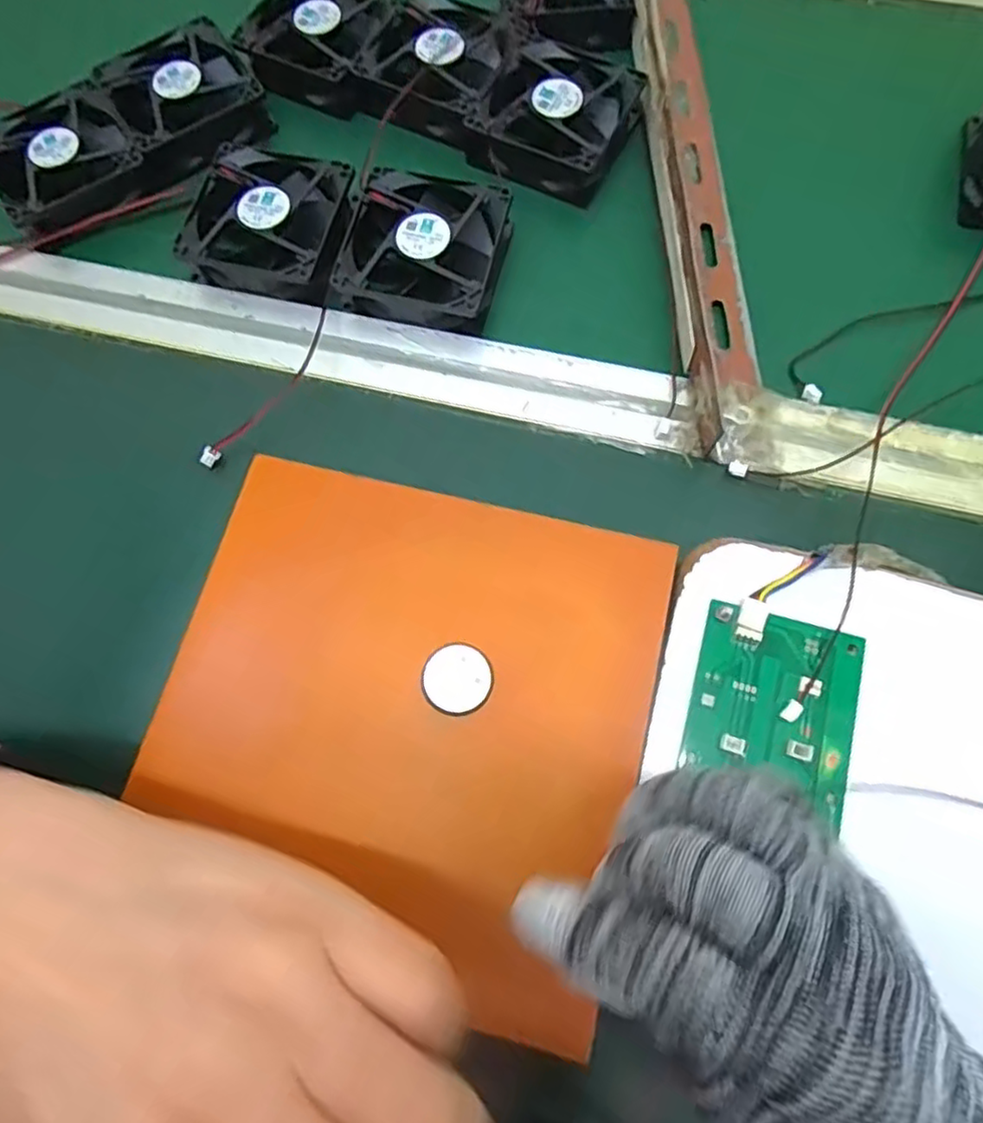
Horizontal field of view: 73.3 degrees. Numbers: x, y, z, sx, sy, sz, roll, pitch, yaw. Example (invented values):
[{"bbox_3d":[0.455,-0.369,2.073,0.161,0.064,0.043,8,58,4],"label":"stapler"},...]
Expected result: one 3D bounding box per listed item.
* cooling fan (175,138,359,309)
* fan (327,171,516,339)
[{"bbox_3d":[-0.120,-0.188,0.367,0.088,0.026,0.087,10,71,4],"label":"cooling fan"},{"bbox_3d":[-0.036,-0.167,0.354,0.082,0.024,0.083,11,71,5],"label":"fan"}]

